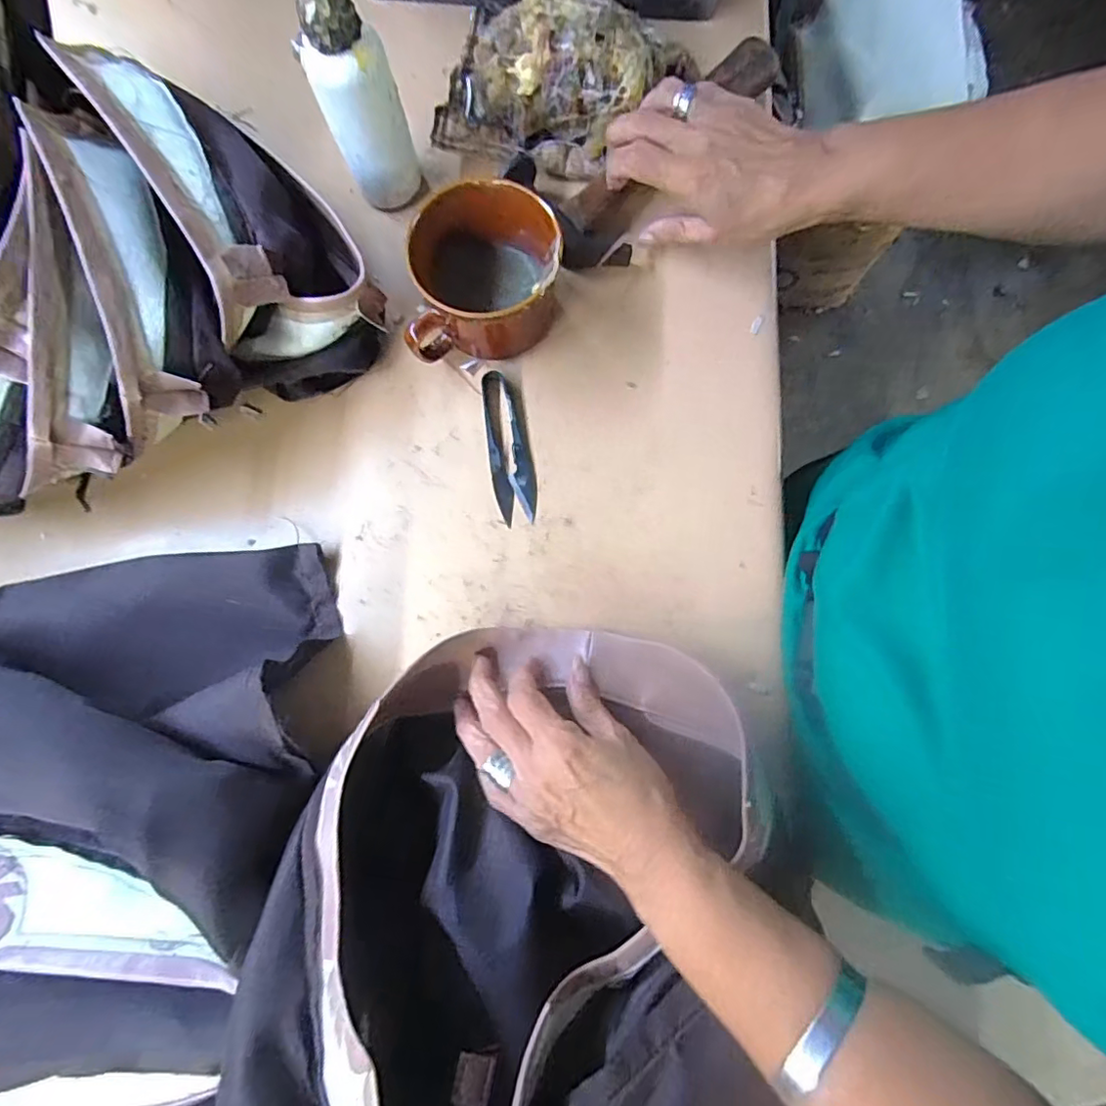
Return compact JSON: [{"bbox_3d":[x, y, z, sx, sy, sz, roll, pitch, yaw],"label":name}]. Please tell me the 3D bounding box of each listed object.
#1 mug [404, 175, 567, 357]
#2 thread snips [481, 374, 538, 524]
[{"bbox_3d":[-0.039,-0.165,0.352,0.082,0.067,0.089,8,79,1],"label":"mug"},{"bbox_3d":[-0.029,-0.069,0.366,0.027,0.007,0.096,-11,80,-2],"label":"thread snips"}]

